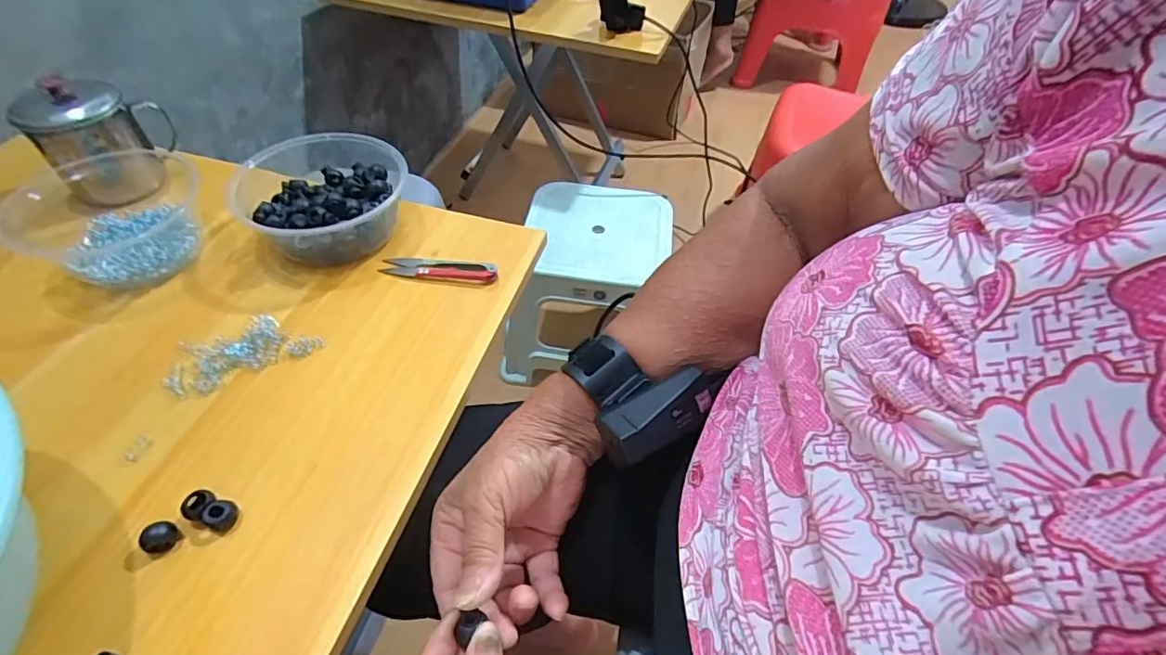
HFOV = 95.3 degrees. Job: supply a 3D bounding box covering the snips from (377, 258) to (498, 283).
[{"bbox_3d":[-0.125,-0.051,0.461,0.099,0.007,0.022,7,50,2],"label":"snips"}]

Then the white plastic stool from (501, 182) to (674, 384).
[{"bbox_3d":[0.007,-0.071,0.967,0.257,0.266,0.257,7,50,3],"label":"white plastic stool"}]

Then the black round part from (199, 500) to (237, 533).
[{"bbox_3d":[-0.217,0.112,0.318,0.015,0.013,0.017,24,52,16],"label":"black round part"}]

